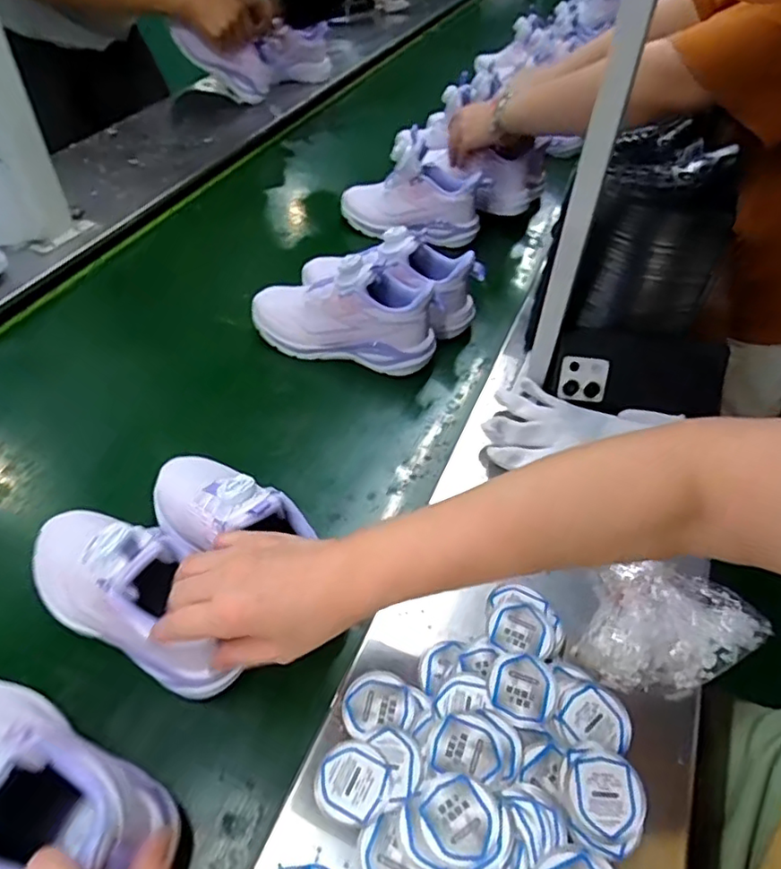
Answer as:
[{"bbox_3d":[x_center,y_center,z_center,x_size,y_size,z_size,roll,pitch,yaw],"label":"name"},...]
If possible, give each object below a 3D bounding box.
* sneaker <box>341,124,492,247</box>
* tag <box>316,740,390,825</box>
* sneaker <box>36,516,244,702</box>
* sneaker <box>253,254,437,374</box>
[{"bbox_3d":[0.034,-0.357,0.884,0.203,0.143,0.104,23,50,18],"label":"sneaker"},{"bbox_3d":[-0.024,0.222,0.382,0.044,0.004,0.045,0,49,0],"label":"tag"},{"bbox_3d":[-0.193,0.100,0.430,0.203,0.094,0.083,24,53,19],"label":"sneaker"},{"bbox_3d":[-0.055,-0.141,0.684,0.219,0.107,0.084,11,48,7],"label":"sneaker"}]

